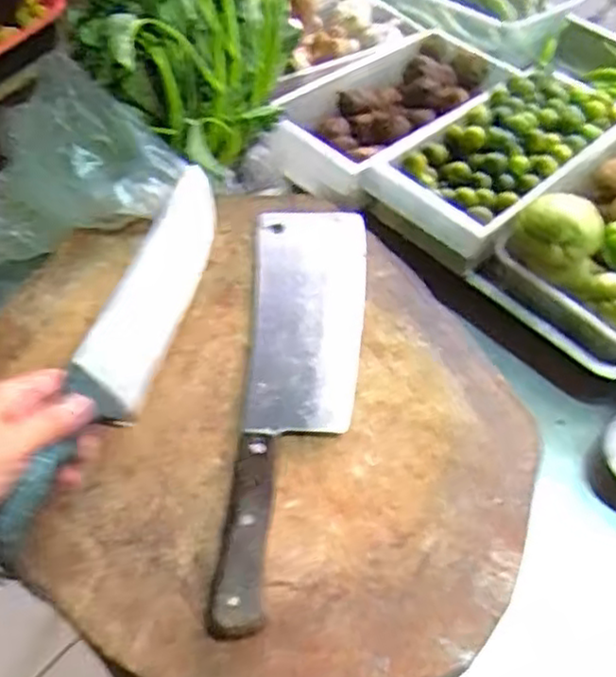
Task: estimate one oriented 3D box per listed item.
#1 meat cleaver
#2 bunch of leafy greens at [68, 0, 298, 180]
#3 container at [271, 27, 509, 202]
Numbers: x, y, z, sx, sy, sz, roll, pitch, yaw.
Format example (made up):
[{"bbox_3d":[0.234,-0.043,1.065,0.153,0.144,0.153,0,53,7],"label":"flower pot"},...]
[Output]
[{"bbox_3d":[-0.006,0.035,0.560,0.094,0.023,0.361,2,59,2],"label":"meat cleaver"},{"bbox_3d":[-0.132,-0.312,0.679,0.184,0.145,0.254,-36,64,-19],"label":"bunch of leafy greens"},{"bbox_3d":[0.084,-0.254,0.762,0.155,0.063,0.301,36,68,23],"label":"container"}]

